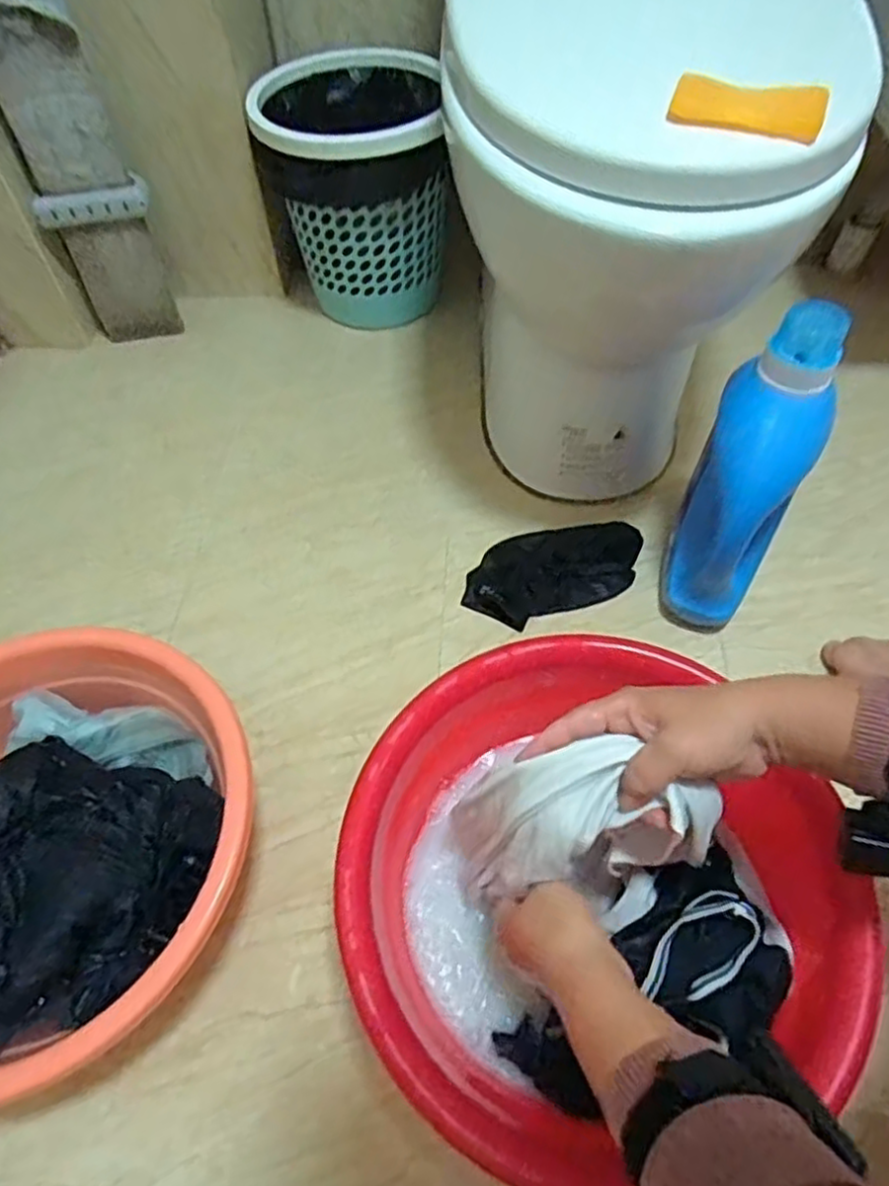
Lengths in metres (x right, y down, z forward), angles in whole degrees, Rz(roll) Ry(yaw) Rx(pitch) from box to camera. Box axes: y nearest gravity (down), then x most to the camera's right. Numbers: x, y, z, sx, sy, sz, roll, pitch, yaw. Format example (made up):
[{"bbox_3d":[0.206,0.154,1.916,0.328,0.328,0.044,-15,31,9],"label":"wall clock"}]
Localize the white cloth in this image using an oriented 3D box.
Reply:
[{"bbox_3d":[0.087,0.164,0.476,0.156,0.137,0.082,7,57,6],"label":"white cloth"}]

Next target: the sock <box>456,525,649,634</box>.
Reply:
[{"bbox_3d":[0.122,-0.028,0.759,0.199,0.016,0.098,-15,58,-9],"label":"sock"}]

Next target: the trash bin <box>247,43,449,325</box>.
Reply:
[{"bbox_3d":[-0.124,-0.537,0.957,0.225,0.281,0.214,-7,55,-4],"label":"trash bin"}]

